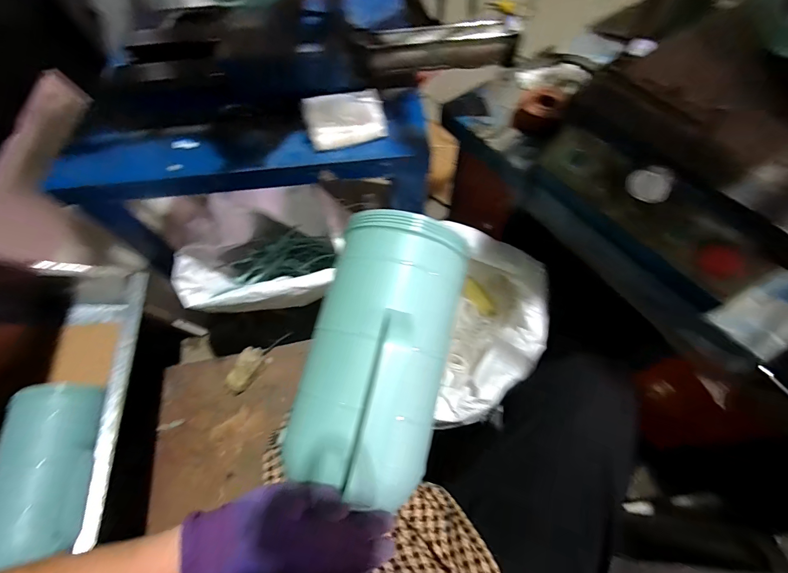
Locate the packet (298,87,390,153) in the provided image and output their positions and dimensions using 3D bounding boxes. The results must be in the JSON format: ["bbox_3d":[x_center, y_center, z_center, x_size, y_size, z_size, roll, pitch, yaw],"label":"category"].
[{"bbox_3d":[-0.079,-0.278,0.577,0.130,0.023,0.078,-17,108,-7],"label":"packet"}]

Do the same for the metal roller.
[{"bbox_3d":[0.085,-0.429,0.627,0.269,0.063,0.056,-7,62,-1],"label":"metal roller"}]

